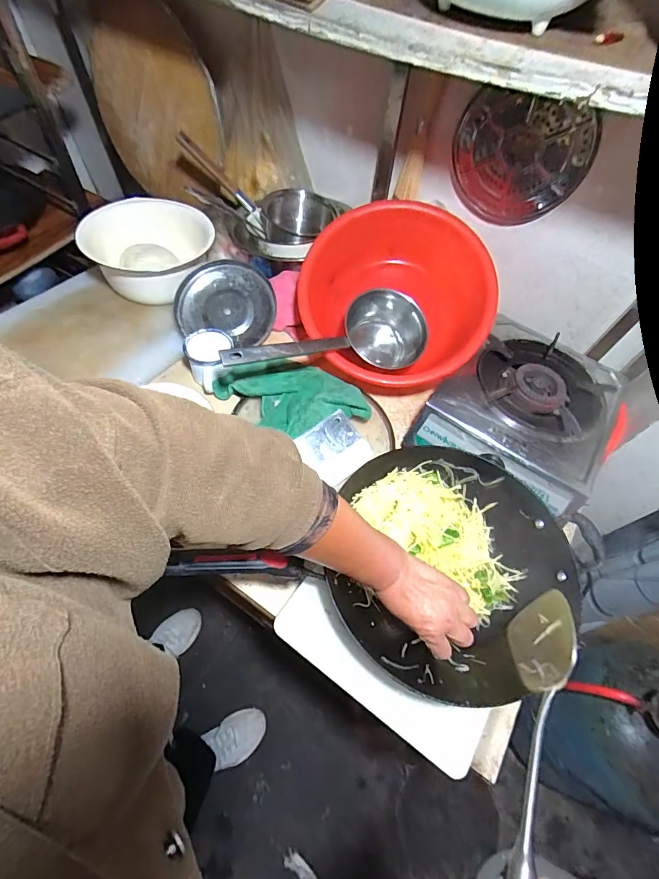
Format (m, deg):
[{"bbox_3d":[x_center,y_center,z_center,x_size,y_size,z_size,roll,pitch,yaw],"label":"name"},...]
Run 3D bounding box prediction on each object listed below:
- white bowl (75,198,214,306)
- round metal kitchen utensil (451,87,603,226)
[{"bbox_3d":[-0.389,-0.412,0.900,0.242,0.108,0.248,2,59,-3],"label":"white bowl"},{"bbox_3d":[0.330,-0.491,0.739,0.226,0.202,0.039,28,61,12],"label":"round metal kitchen utensil"}]

